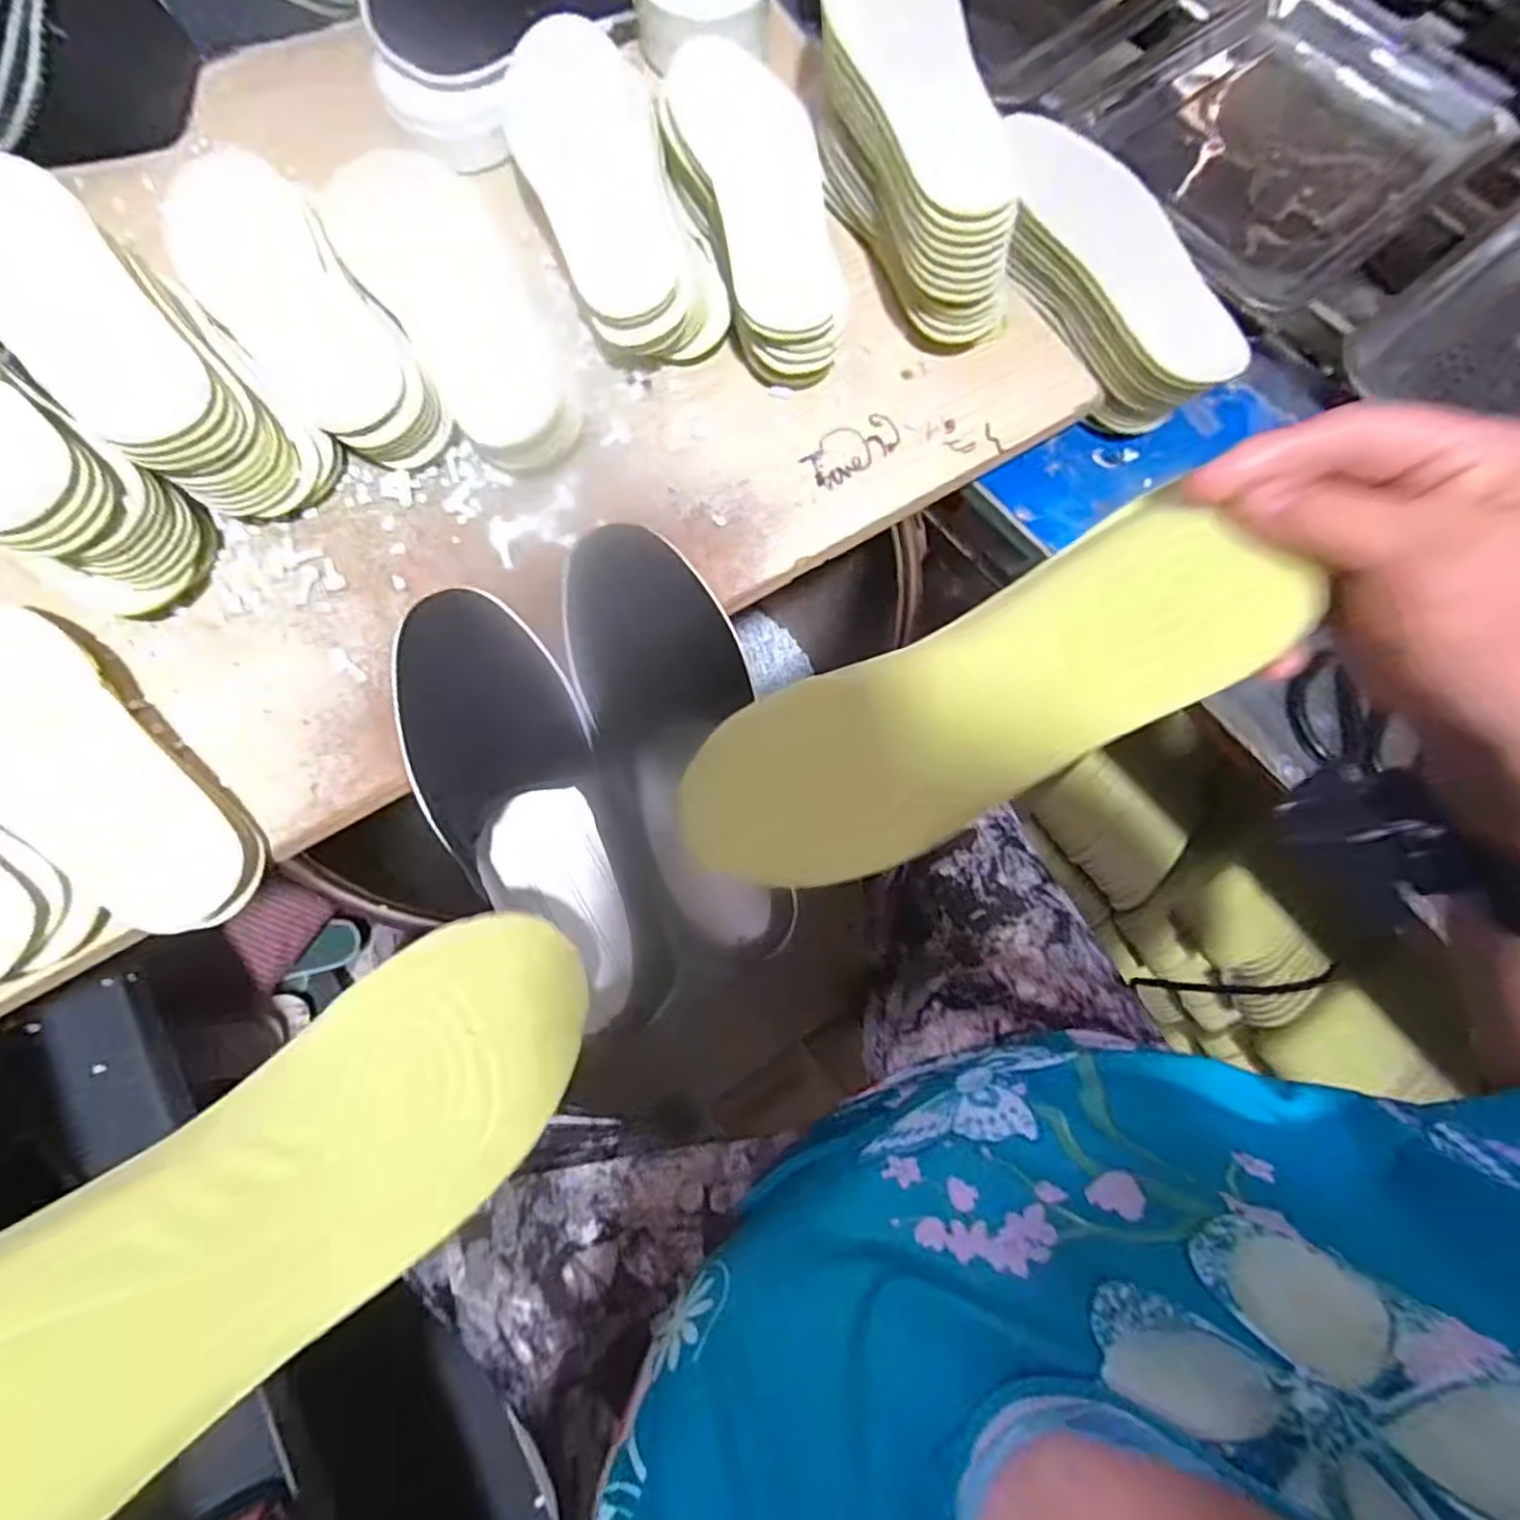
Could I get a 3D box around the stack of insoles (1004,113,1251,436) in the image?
[{"bbox_3d":[0.253,-0.360,0.520,0.101,0.067,0.254,-20,75,-8],"label":"stack of insoles"}]

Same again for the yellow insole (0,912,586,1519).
[{"bbox_3d":[-0.131,0.125,0.211,0.013,0.238,0.084,-34,92,24],"label":"yellow insole"}]

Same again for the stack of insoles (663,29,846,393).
[{"bbox_3d":[-0.008,-0.381,0.501,0.098,0.071,0.256,-9,74,-5],"label":"stack of insoles"}]

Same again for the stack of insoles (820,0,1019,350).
[{"bbox_3d":[0.107,-0.418,0.482,0.089,0.088,0.250,-14,87,-6],"label":"stack of insoles"}]

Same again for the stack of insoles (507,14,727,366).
[{"bbox_3d":[-0.108,-0.394,0.494,0.095,0.068,0.249,-21,75,-8],"label":"stack of insoles"}]

